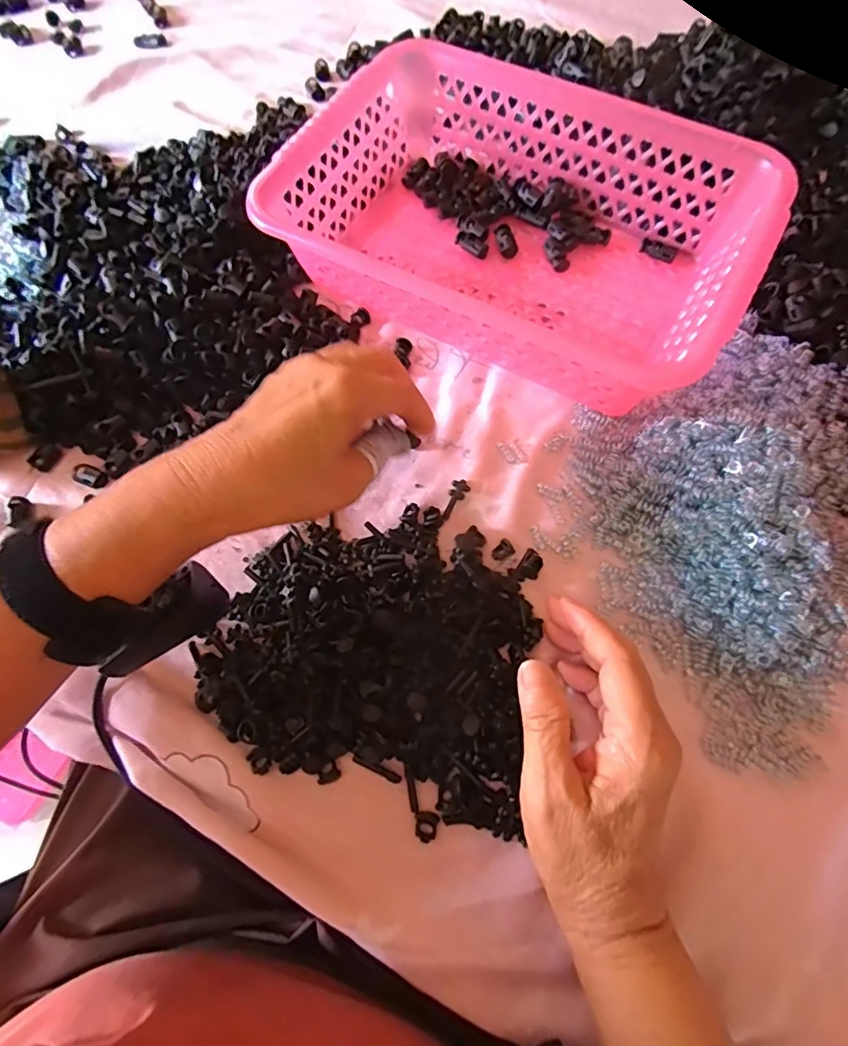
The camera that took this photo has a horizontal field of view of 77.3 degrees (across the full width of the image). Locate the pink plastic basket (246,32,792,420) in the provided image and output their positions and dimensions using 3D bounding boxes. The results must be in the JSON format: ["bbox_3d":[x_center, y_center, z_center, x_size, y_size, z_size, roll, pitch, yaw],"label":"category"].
[{"bbox_3d":[0.065,-0.207,0.374,0.299,0.074,0.197,28,73,12],"label":"pink plastic basket"}]

